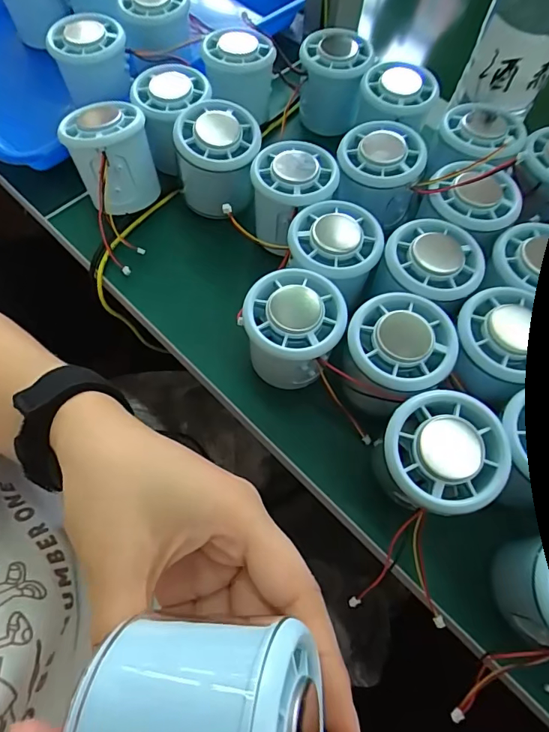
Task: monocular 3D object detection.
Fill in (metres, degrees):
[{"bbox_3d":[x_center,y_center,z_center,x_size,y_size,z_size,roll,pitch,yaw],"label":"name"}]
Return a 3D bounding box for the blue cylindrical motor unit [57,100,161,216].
[{"bbox_3d":[-0.114,-0.147,0.313,0.050,0.067,0.053,1,64,-1],"label":"blue cylindrical motor unit"}]

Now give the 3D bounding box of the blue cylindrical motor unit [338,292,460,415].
[{"bbox_3d":[0.066,-0.001,0.261,0.053,0.058,0.057,1,64,-1],"label":"blue cylindrical motor unit"}]

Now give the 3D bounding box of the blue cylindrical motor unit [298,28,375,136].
[{"bbox_3d":[0.047,-0.229,0.366,0.052,0.061,0.056,1,64,-1],"label":"blue cylindrical motor unit"}]

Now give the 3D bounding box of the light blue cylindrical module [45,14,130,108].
[{"bbox_3d":[-0.140,-0.236,0.352,0.054,0.052,0.051,17,65,7],"label":"light blue cylindrical module"}]

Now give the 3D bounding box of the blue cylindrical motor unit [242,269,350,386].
[{"bbox_3d":[0.011,-0.020,0.266,0.054,0.052,0.052,1,64,-1],"label":"blue cylindrical motor unit"}]

